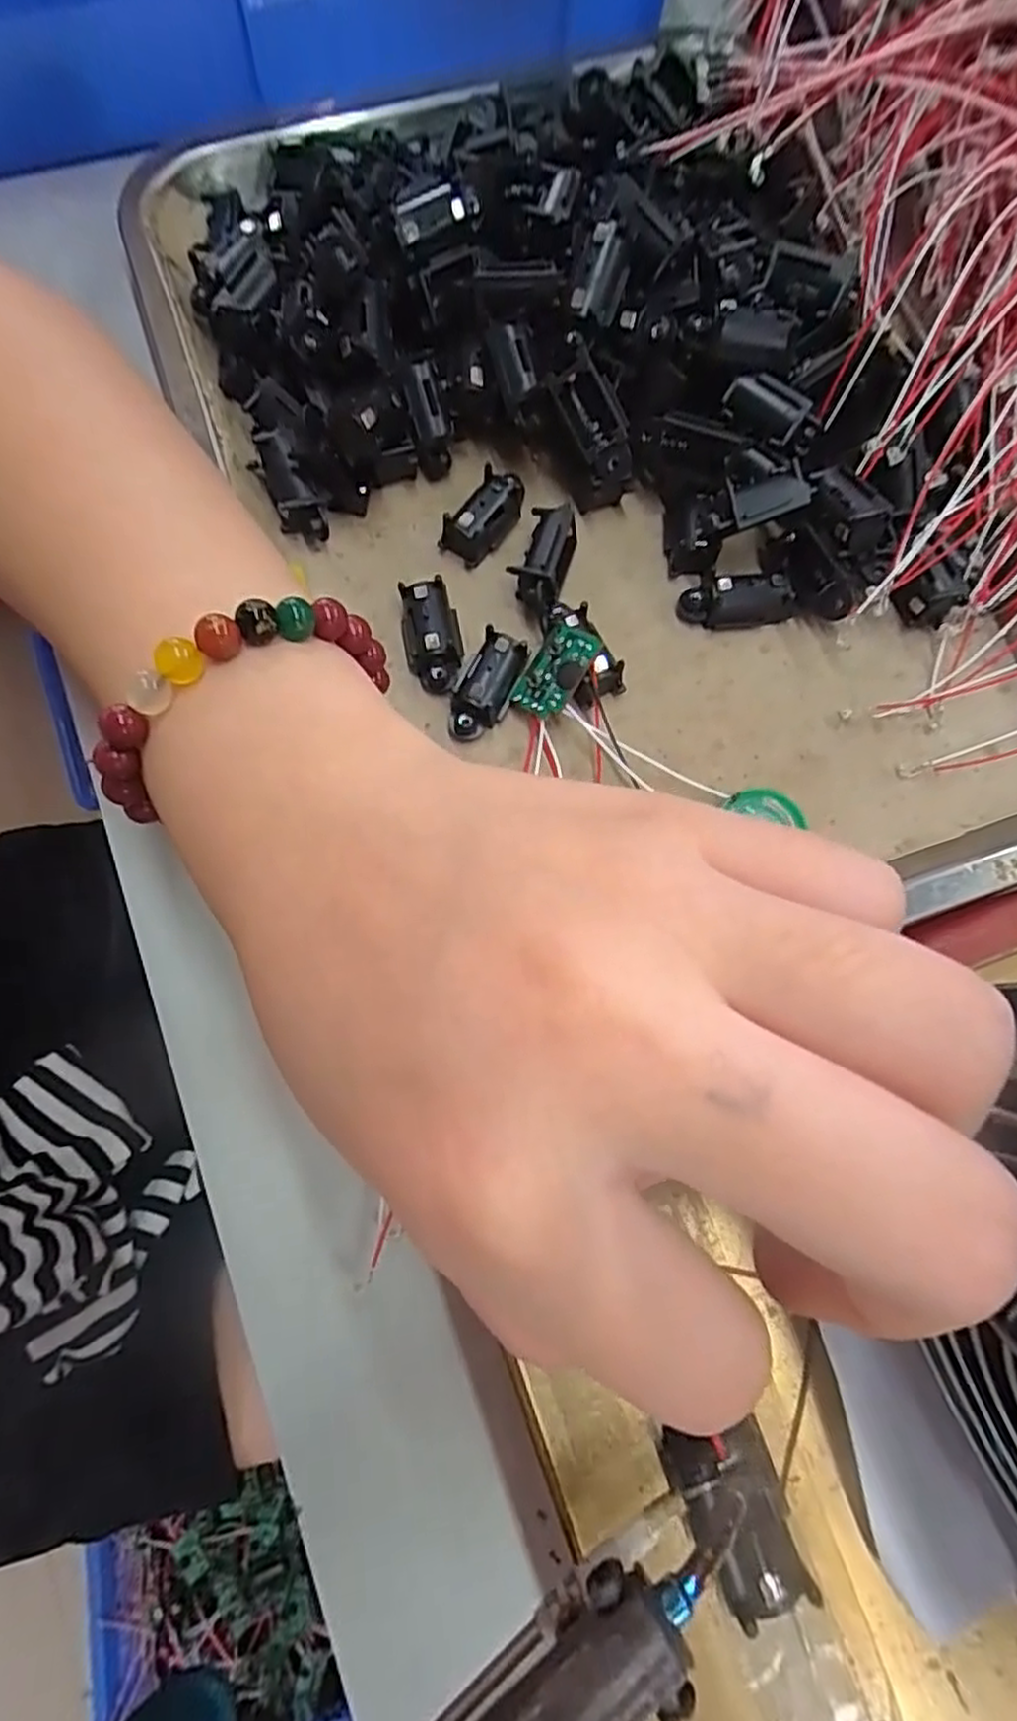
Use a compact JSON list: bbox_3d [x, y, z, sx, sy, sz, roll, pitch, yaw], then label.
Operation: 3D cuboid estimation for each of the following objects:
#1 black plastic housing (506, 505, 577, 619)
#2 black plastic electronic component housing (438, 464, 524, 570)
[{"bbox_3d":[0.012,-0.099,0.235,0.017,0.014,0.031,22,78,4],"label":"black plastic housing"},{"bbox_3d":[-0.008,-0.116,0.241,0.015,0.014,0.031,39,79,8],"label":"black plastic electronic component housing"}]

